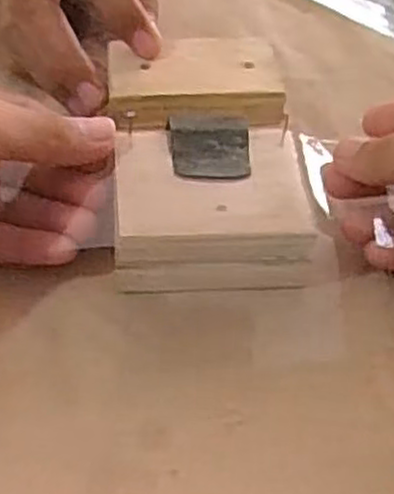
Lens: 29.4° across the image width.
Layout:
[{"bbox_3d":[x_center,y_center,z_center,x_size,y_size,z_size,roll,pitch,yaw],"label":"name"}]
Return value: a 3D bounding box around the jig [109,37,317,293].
[{"bbox_3d":[0.002,-0.044,0.333,0.077,0.028,0.137,-2,49,-6],"label":"jig"}]

